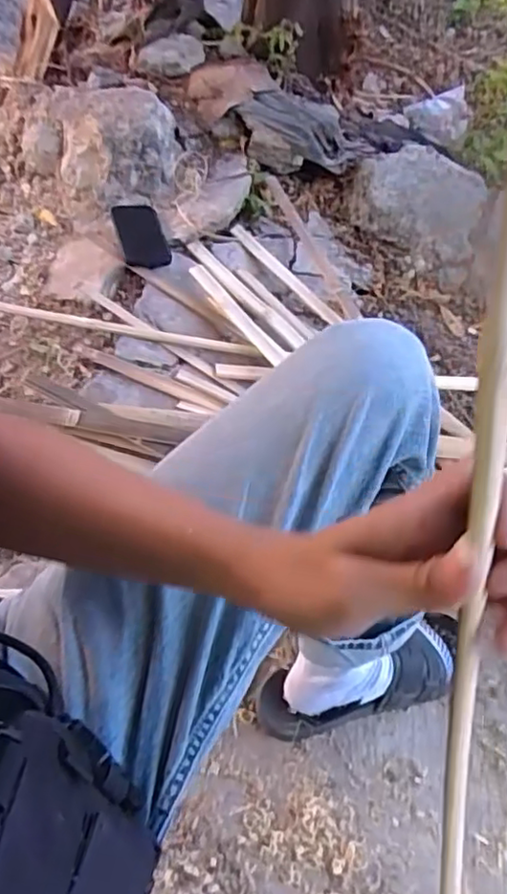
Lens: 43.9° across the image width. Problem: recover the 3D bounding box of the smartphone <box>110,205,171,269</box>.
[{"bbox_3d":[-0.196,-0.370,1.098,0.078,0.013,0.160,-13,57,-11],"label":"smartphone"}]

